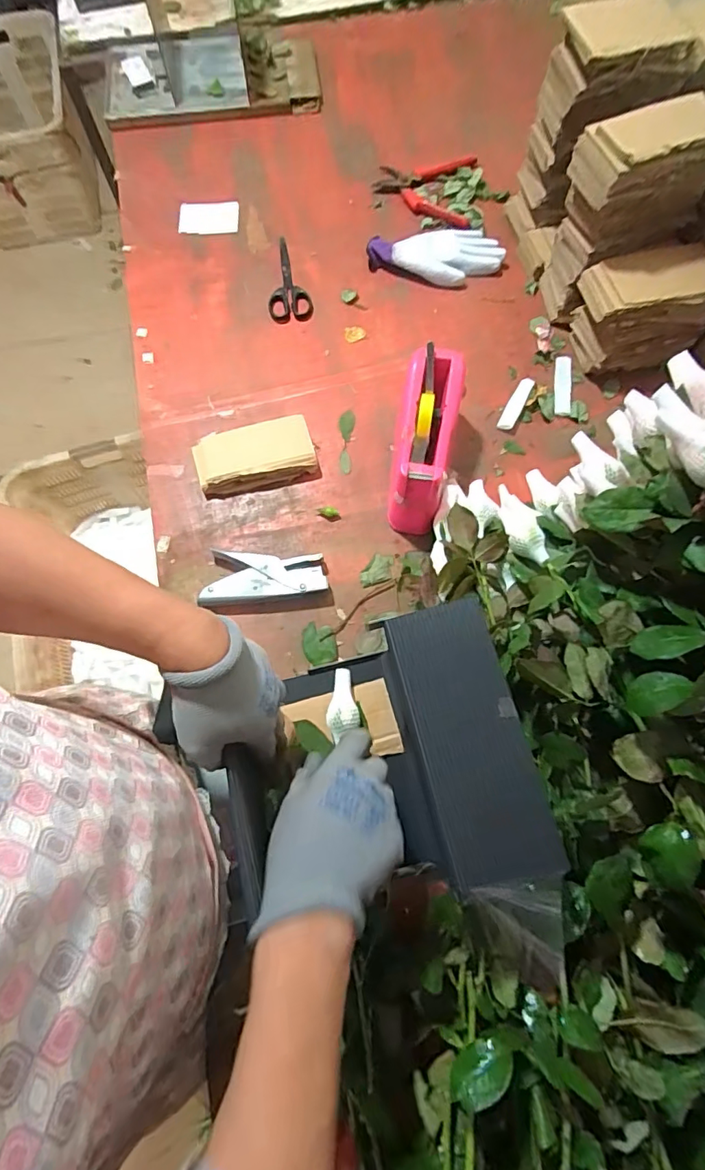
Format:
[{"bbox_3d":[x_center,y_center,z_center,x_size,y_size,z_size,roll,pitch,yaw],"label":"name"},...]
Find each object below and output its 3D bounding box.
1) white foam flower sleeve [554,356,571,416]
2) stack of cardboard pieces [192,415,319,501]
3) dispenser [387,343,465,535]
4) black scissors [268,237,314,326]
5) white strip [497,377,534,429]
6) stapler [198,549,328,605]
[{"bbox_3d":[0.294,-0.279,0.713,0.024,0.004,0.099,8,72,3],"label":"white foam flower sleeve"},{"bbox_3d":[-0.128,-0.170,0.676,0.151,0.029,0.085,-11,72,-3],"label":"stack of cardboard pieces"},{"bbox_3d":[0.084,-0.175,0.636,0.077,0.101,0.206,12,72,5],"label":"dispenser"},{"bbox_3d":[-0.099,-0.475,0.790,0.066,0.012,0.164,-6,72,-1],"label":"black scissors"},{"bbox_3d":[0.227,-0.251,0.707,0.021,0.006,0.091,26,74,9],"label":"white strip"},{"bbox_3d":[-0.108,-0.013,0.624,0.150,0.028,0.066,-4,72,-1],"label":"stapler"}]

